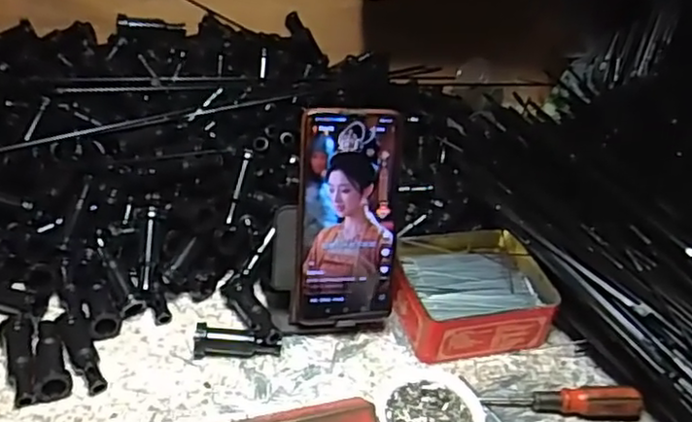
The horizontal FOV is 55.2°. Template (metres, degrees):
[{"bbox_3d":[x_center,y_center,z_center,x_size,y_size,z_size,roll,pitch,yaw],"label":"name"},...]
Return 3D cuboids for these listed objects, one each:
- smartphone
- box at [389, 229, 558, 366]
[{"bbox_3d":[0.002,0.006,0.508,0.078,0.165,0.010,1,14,-9],"label":"smartphone"},{"bbox_3d":[0.104,0.067,0.568,0.134,0.044,0.115,-8,40,-19],"label":"box"}]

